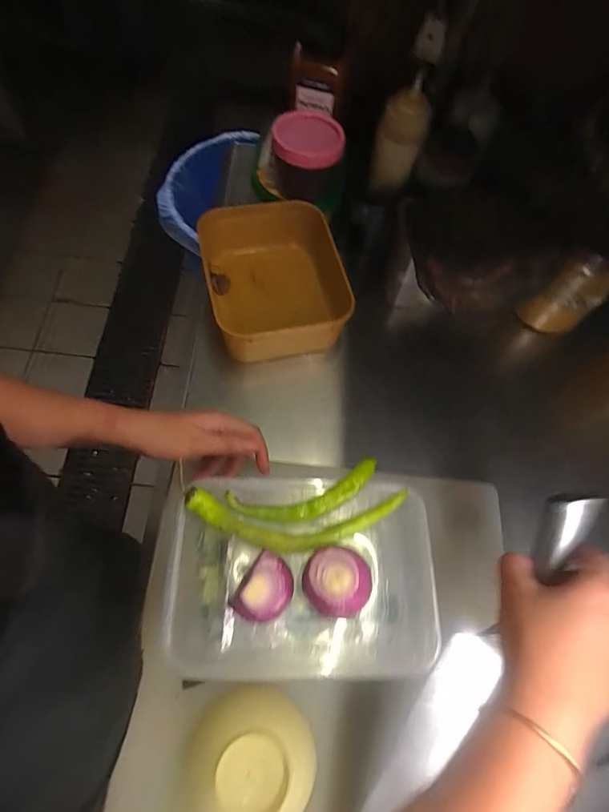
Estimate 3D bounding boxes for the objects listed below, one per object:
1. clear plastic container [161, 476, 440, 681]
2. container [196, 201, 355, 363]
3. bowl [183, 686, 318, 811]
[{"bbox_3d":[-0.004,0.115,0.313,0.167,0.070,0.122,1,64,-3],"label":"clear plastic container"},{"bbox_3d":[-0.037,-0.157,0.569,0.159,0.068,0.199,-11,65,-8],"label":"container"},{"bbox_3d":[-0.041,0.283,0.360,0.097,0.046,0.096,1,64,-3],"label":"bowl"}]

